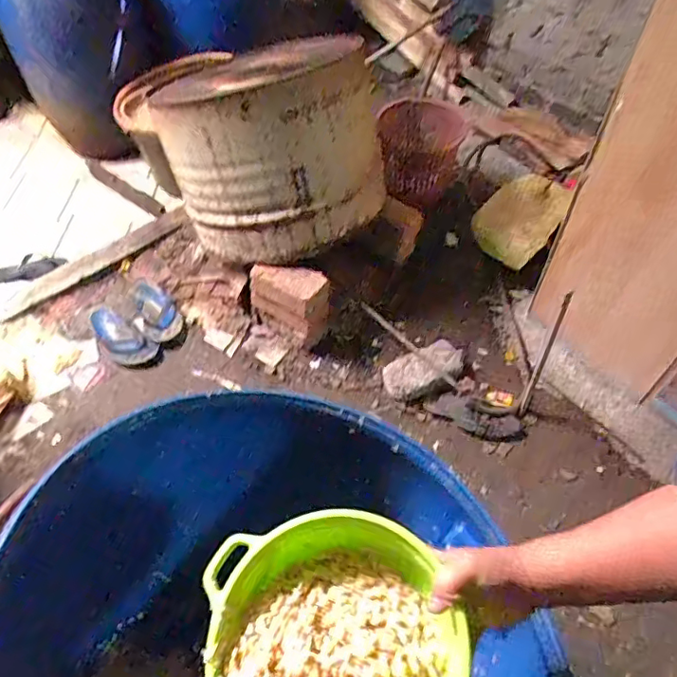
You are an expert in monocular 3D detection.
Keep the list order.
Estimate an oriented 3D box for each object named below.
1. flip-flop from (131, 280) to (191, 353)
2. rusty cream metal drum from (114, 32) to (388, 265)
[{"bbox_3d":[-0.554,-0.078,1.642,0.123,0.051,0.311,-26,53,-19],"label":"flip-flop"},{"bbox_3d":[-0.166,-0.558,1.487,0.576,0.440,0.536,-3,49,0],"label":"rusty cream metal drum"}]

